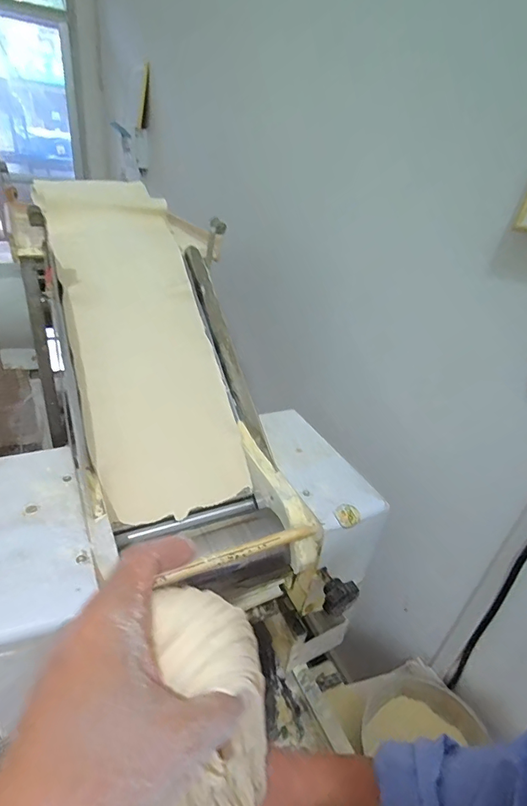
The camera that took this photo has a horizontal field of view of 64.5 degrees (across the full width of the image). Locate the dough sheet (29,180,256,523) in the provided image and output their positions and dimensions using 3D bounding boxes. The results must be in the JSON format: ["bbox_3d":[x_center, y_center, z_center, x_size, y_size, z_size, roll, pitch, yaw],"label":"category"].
[{"bbox_3d":[-0.264,-0.169,0.872,0.269,0.064,0.799,-10,70,-29],"label":"dough sheet"}]

